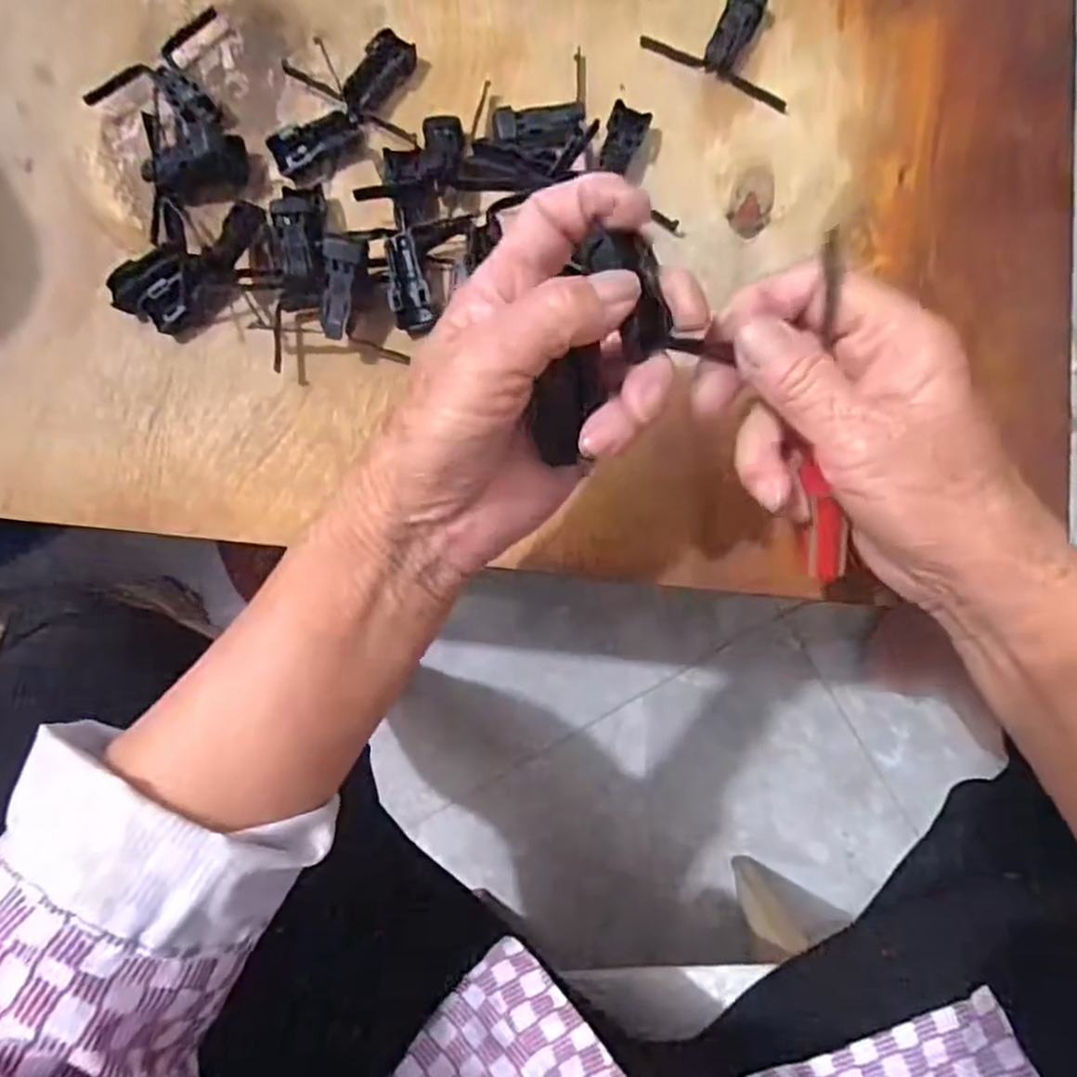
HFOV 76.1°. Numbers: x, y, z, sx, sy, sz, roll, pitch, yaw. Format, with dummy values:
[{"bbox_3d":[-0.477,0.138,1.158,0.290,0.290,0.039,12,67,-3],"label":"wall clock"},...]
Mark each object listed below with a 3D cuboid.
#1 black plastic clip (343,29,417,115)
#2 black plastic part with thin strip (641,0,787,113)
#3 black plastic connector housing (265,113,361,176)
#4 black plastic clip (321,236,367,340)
[{"bbox_3d":[-0.087,-0.248,0.367,0.021,0.012,0.048,35,85,6],"label":"black plastic clip"},{"bbox_3d":[0.104,-0.266,0.362,0.082,0.015,0.048,30,85,6],"label":"black plastic part with thin strip"},{"bbox_3d":[-0.118,-0.208,0.361,0.045,0.010,0.017,-25,82,-1],"label":"black plastic connector housing"},{"bbox_3d":[-0.098,-0.123,0.337,0.015,0.014,0.047,14,101,4],"label":"black plastic clip"}]

